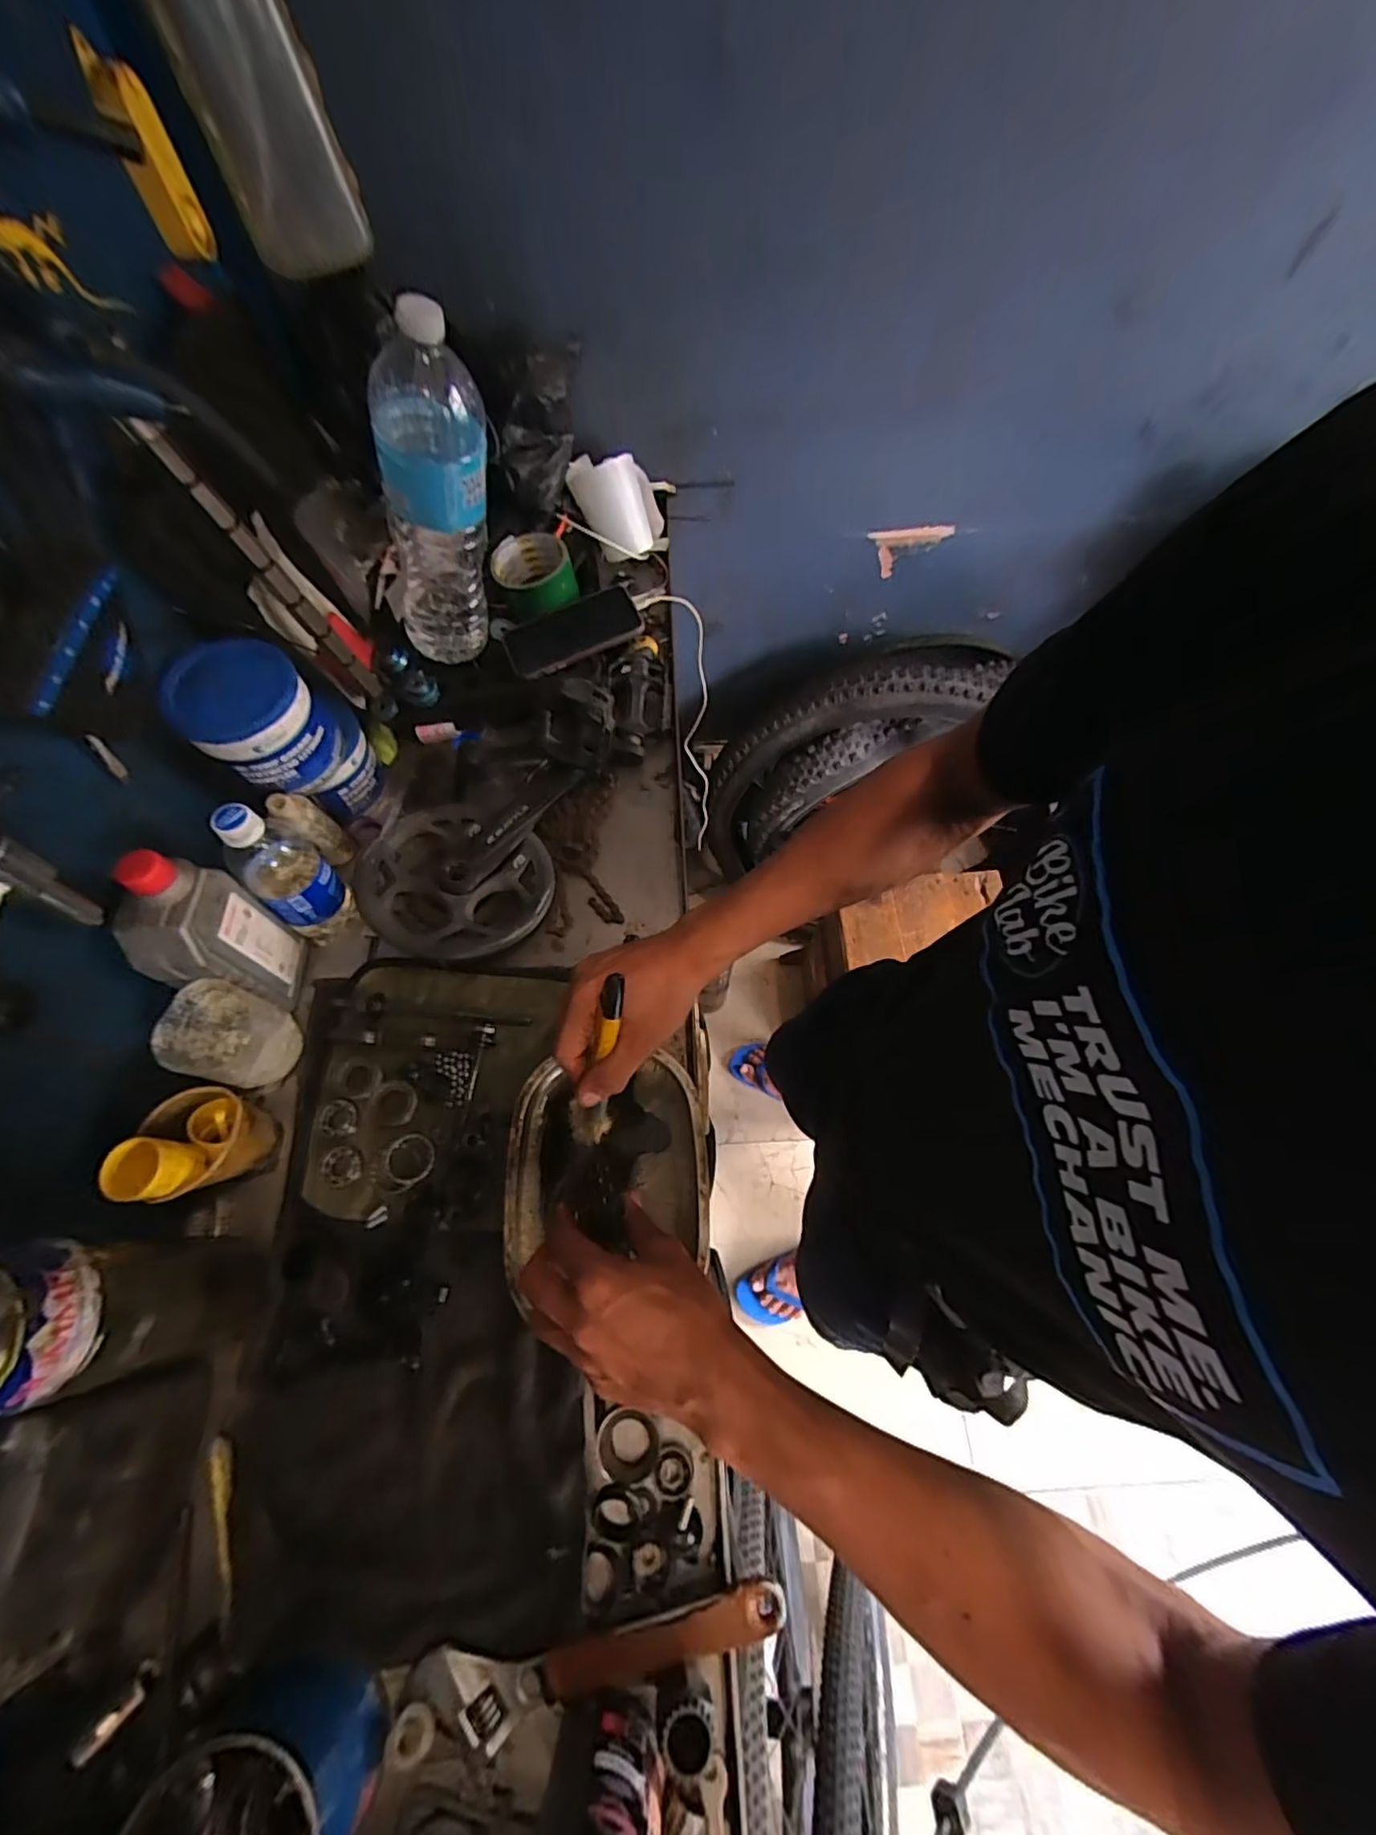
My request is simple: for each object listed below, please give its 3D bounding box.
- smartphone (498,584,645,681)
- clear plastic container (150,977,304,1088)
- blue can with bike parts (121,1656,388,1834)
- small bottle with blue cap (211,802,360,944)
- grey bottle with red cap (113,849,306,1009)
[{"bbox_3d":[-0.128,-0.316,0.693,0.149,0.015,0.083,-22,66,1],"label":"smartphone"},{"bbox_3d":[-0.371,0.099,0.512,0.067,0.083,0.068,1,64,-1],"label":"clear plastic container"},{"bbox_3d":[-0.232,0.485,0.334,0.096,0.094,0.094,1,64,-1],"label":"blue can with bike parts"},{"bbox_3d":[-0.354,-0.038,0.551,0.057,0.168,0.058,1,64,-1],"label":"small bottle with blue cap"},{"bbox_3d":[-0.386,0.016,0.507,0.051,0.165,0.077,-2,64,-3],"label":"grey bottle with red cap"}]

